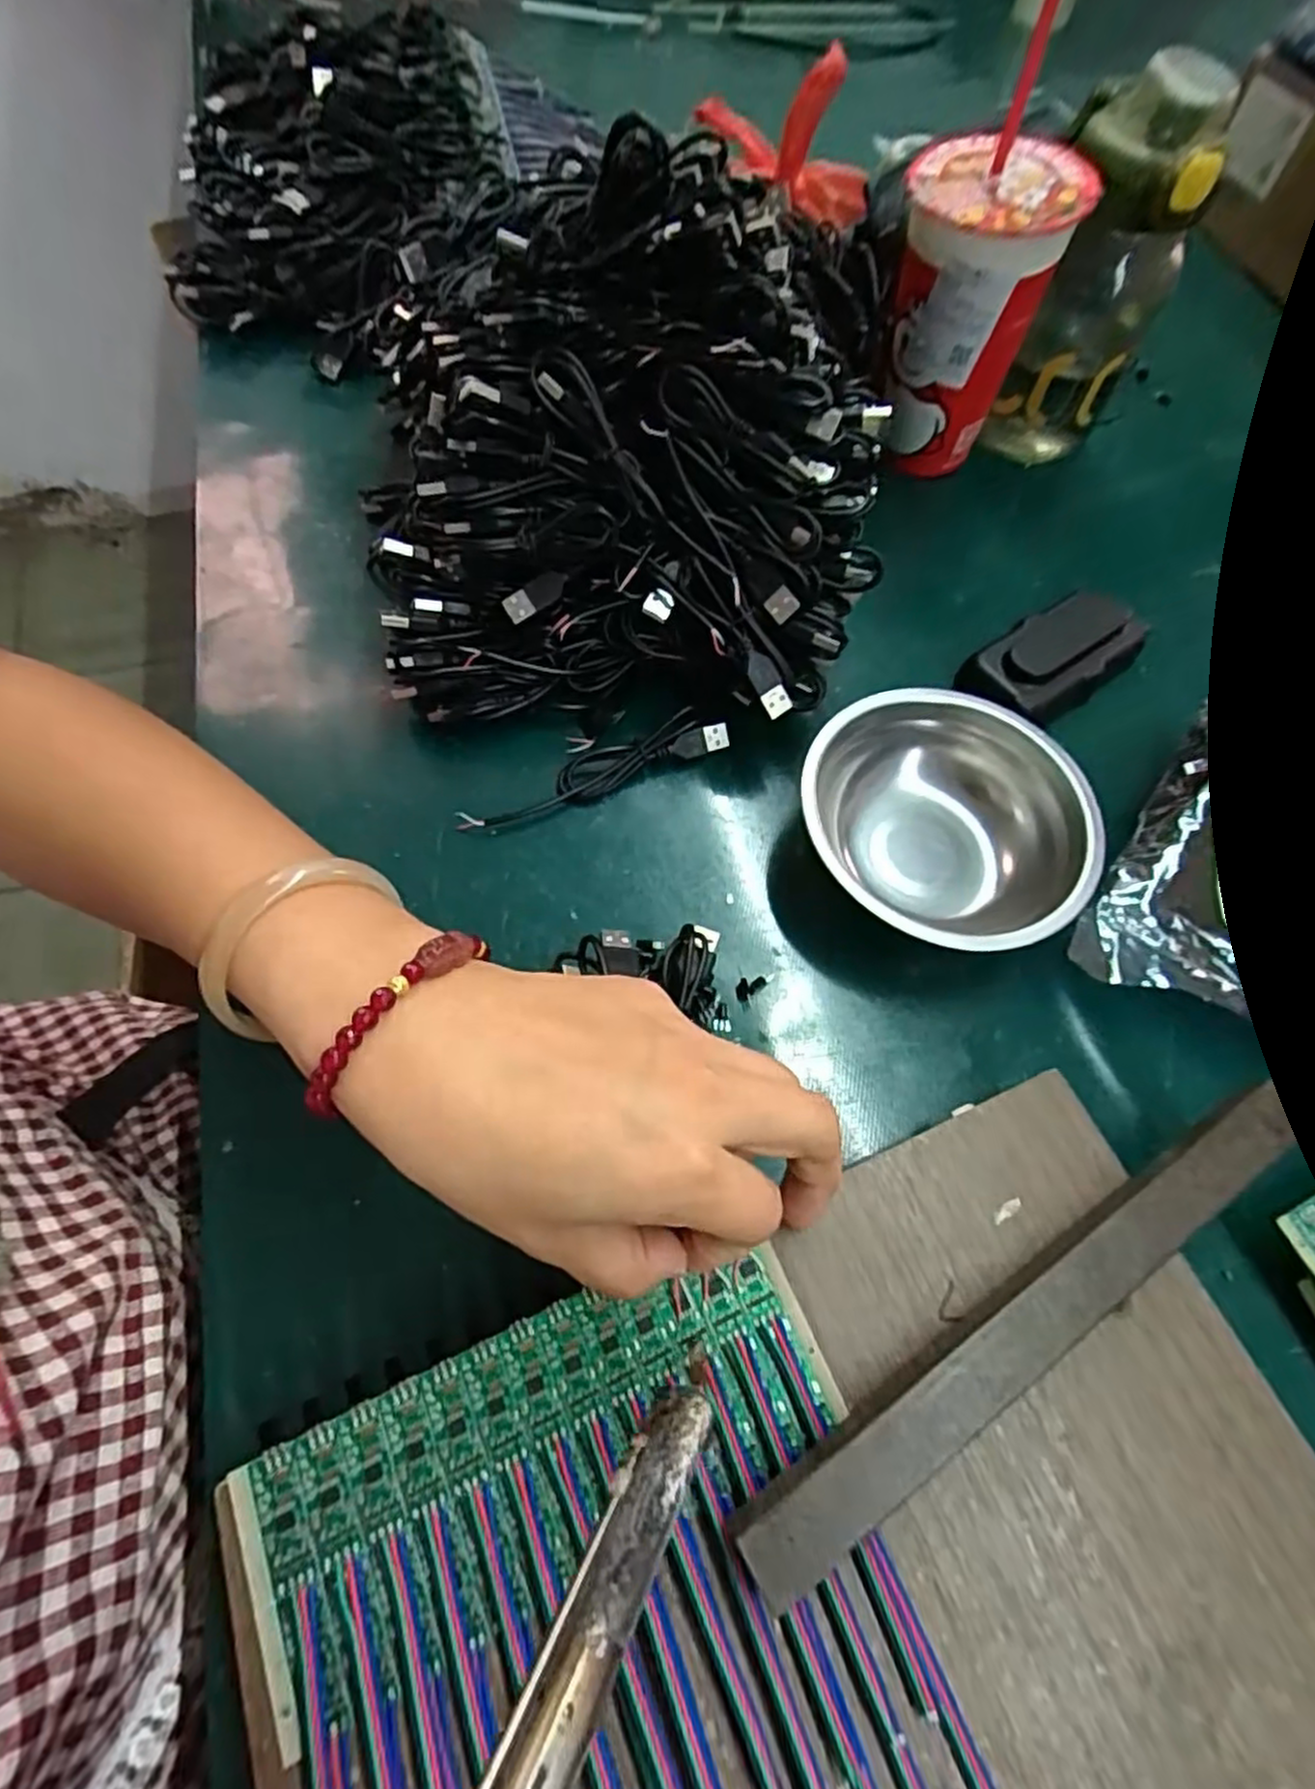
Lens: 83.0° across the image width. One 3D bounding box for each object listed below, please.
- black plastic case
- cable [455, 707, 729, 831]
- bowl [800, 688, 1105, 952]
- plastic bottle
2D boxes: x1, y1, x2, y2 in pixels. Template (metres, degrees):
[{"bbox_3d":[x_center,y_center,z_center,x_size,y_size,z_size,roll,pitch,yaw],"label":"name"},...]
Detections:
[{"bbox_3d":[0.210,-0.126,0.395,0.106,0.027,0.050,-32,70,-18],"label":"black plastic case"},{"bbox_3d":[-0.029,-0.061,0.352,0.134,0.018,0.020,-22,67,-14],"label":"cable"},{"bbox_3d":[0.127,-0.030,0.335,0.116,0.043,0.124,2,63,-3],"label":"bowl"},{"bbox_3d":[0.251,-0.348,0.427,0.076,0.172,0.084,5,63,-2],"label":"plastic bottle"}]

